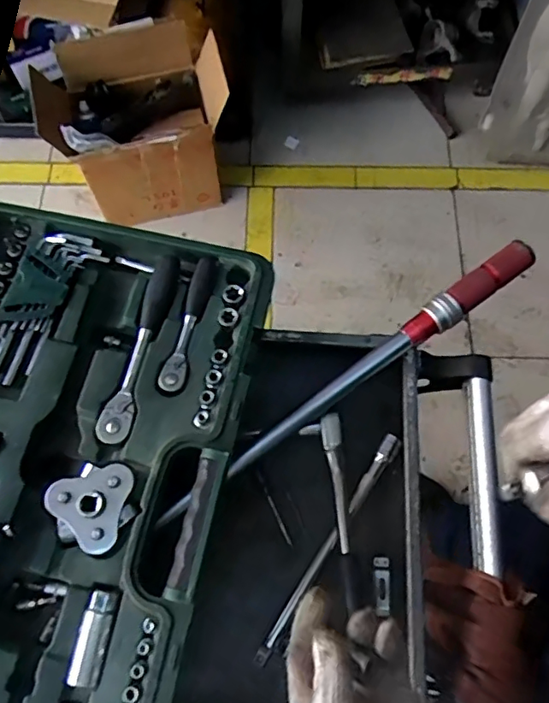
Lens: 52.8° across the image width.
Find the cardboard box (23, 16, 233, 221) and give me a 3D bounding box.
[{"bbox_3d":[-0.344,-0.578,1.485,0.441,0.374,0.330,-14,69,-6],"label":"cardboard box"}]

